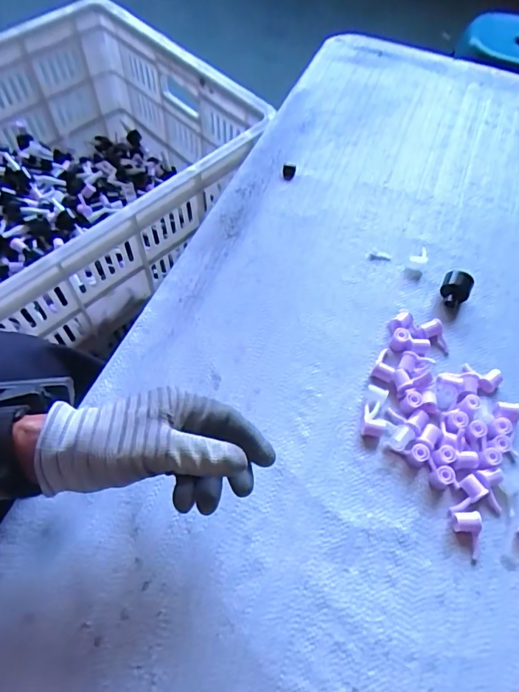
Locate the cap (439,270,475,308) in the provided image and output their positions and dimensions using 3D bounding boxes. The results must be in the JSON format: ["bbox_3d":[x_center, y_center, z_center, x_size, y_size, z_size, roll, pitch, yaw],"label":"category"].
[{"bbox_3d":[0.213,-0.061,0.511,0.032,0.026,0.034,31,65,14],"label":"cap"}]

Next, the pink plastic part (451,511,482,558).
[{"bbox_3d":[0.174,0.157,0.395,0.020,0.014,0.035,8,62,3],"label":"pink plastic part"}]

